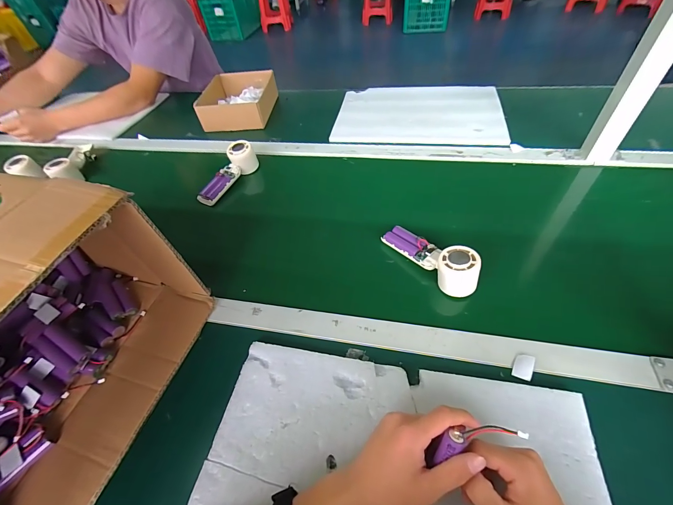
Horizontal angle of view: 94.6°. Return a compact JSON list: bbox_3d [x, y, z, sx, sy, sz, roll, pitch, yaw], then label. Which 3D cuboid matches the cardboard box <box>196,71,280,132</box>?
[{"bbox_3d":[-0.270,-0.420,0.867,0.171,0.074,0.201,-1,50,6],"label":"cardboard box"}]

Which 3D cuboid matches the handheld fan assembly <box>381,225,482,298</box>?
[{"bbox_3d":[0.141,0.006,0.483,0.161,0.067,0.049,33,61,29],"label":"handheld fan assembly"}]

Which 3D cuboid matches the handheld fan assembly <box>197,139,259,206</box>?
[{"bbox_3d":[-0.236,-0.174,0.666,0.048,0.052,0.159,15,54,18],"label":"handheld fan assembly"}]

